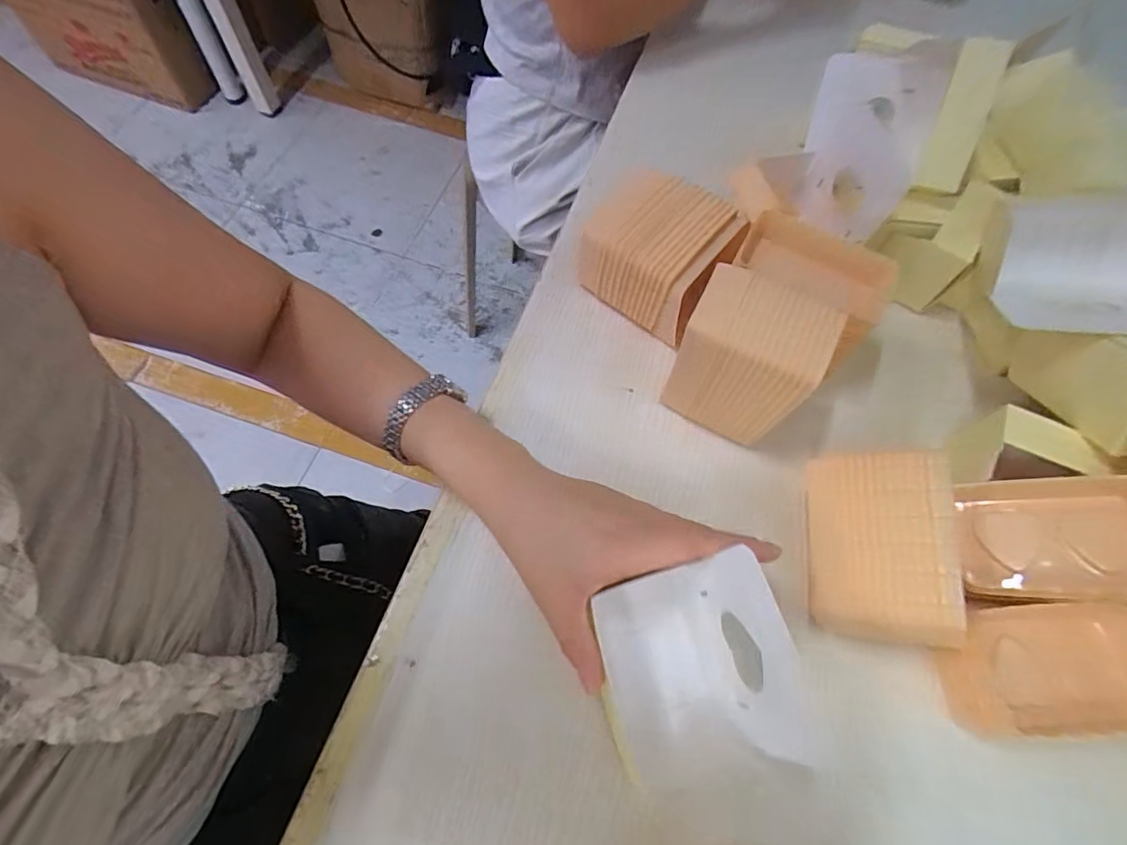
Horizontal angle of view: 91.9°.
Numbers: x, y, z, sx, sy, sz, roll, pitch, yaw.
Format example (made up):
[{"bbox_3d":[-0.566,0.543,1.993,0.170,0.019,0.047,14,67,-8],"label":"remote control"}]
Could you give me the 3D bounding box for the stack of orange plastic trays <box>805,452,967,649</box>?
[{"bbox_3d":[0.181,0.071,0.313,0.074,0.051,0.098,-7,60,33],"label":"stack of orange plastic trays"}]

